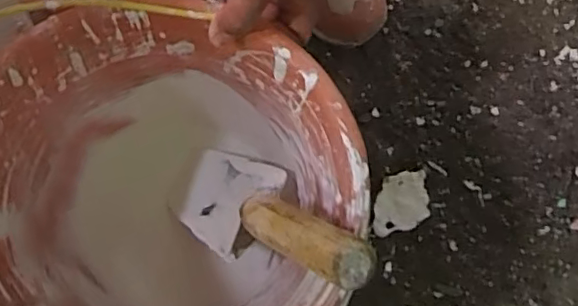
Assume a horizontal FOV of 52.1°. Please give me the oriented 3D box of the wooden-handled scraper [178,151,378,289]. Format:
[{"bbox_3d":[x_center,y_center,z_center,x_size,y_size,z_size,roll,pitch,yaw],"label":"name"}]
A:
[{"bbox_3d":[-0.023,0.049,0.464,0.043,0.259,0.086,40,79,-23],"label":"wooden-handled scraper"}]

